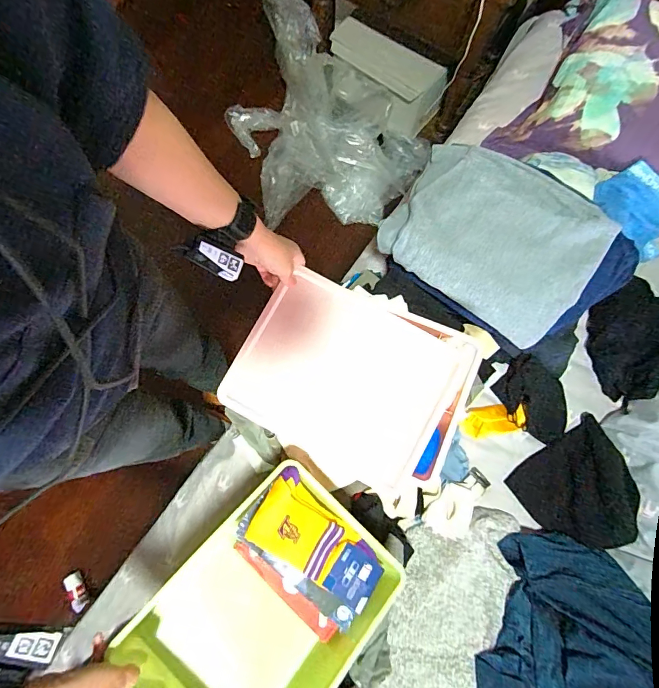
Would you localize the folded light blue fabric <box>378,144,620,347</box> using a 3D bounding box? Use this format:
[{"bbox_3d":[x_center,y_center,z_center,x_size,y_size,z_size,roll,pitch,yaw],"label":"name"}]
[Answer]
[{"bbox_3d":[0.270,-0.178,0.684,0.318,0.050,0.253,31,81,6],"label":"folded light blue fabric"}]

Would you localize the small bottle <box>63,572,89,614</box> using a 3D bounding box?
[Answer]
[{"bbox_3d":[-0.729,0.715,1.192,0.043,0.027,0.107,-31,67,-5],"label":"small bottle"}]

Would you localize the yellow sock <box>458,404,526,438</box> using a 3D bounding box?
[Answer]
[{"bbox_3d":[0.309,0.147,0.788,0.122,0.015,0.055,-10,79,-1],"label":"yellow sock"}]

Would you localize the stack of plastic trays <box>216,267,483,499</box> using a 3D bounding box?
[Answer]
[{"bbox_3d":[0.032,0.059,0.638,0.337,0.053,0.264,23,80,5],"label":"stack of plastic trays"}]

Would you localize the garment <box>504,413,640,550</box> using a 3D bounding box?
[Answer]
[{"bbox_3d":[0.453,0.258,0.741,0.205,0.094,0.166,-31,80,-5],"label":"garment"}]

